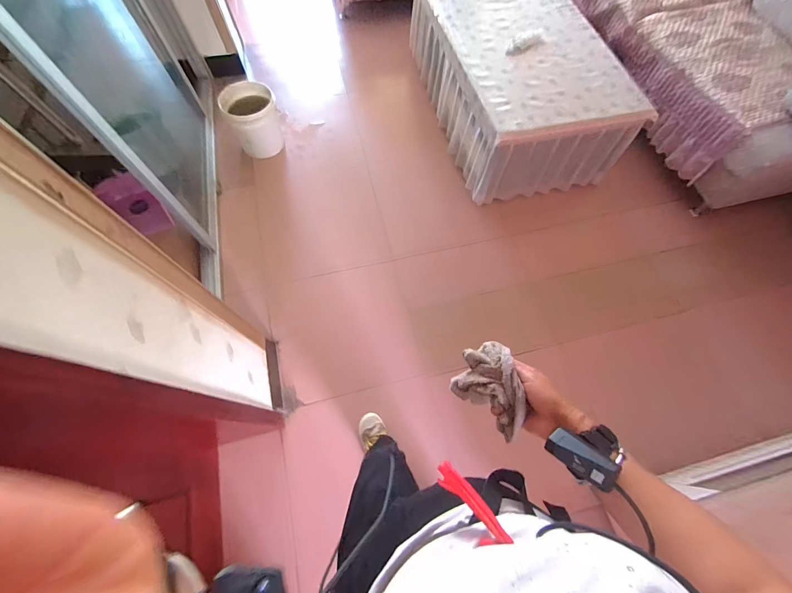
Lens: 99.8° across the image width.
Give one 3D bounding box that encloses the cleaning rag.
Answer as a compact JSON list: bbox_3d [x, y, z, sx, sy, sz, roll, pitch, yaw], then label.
[{"bbox_3d":[0.130,0.131,0.480,0.078,0.059,0.130,-6,68,-4],"label":"cleaning rag"}]

